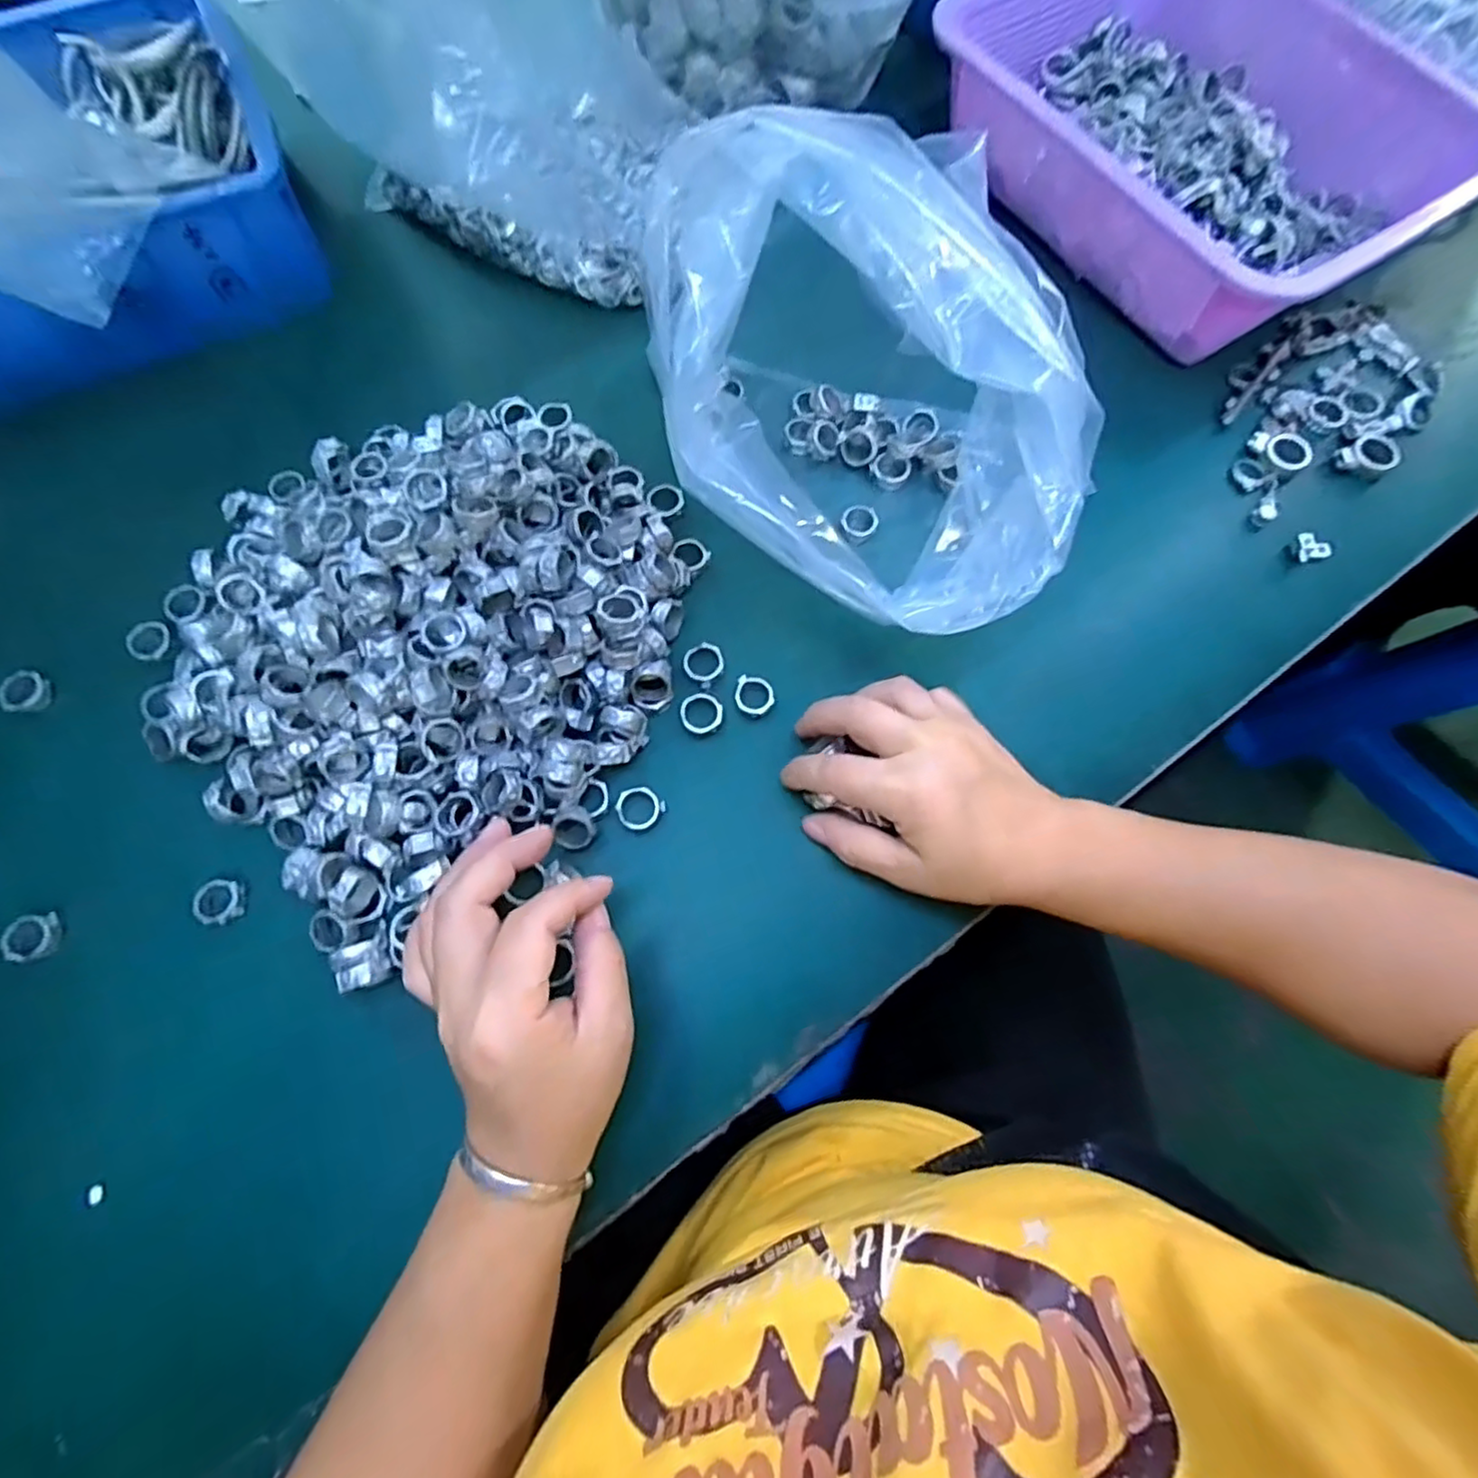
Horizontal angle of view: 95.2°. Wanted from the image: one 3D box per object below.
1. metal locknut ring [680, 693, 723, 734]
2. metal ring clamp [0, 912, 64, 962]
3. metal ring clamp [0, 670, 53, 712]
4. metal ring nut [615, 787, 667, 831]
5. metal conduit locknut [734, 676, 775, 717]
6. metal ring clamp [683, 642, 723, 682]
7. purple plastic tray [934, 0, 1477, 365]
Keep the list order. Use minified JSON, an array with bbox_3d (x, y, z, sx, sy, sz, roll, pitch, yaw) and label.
[{"bbox_3d":[-0.020,-0.014,0.361,0.023,0.004,0.021,0,73,0],"label":"metal locknut ring"},{"bbox_3d":[-0.340,0.095,0.322,0.023,0.011,0.021,0,73,0],"label":"metal ring clamp"},{"bbox_3d":[-0.379,-0.025,0.357,0.023,0.012,0.023,15,74,5],"label":"metal ring clamp"},{"bbox_3d":[-0.051,0.035,0.345,0.023,0.005,0.022,0,73,0],"label":"metal ring nut"},{"bbox_3d":[0.008,-0.023,0.362,0.021,0.004,0.021,0,73,0],"label":"metal conduit locknut"},{"bbox_3d":[-0.019,-0.042,0.369,0.021,0.004,0.021,0,73,0],"label":"metal ring clamp"},{"bbox_3d":[0.283,-0.384,0.428,0.214,0.071,0.295,-32,76,-9],"label":"purple plastic tray"}]

